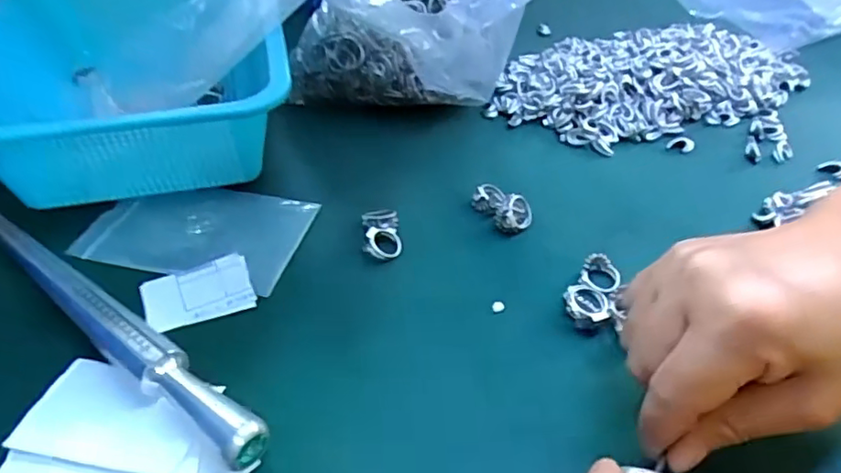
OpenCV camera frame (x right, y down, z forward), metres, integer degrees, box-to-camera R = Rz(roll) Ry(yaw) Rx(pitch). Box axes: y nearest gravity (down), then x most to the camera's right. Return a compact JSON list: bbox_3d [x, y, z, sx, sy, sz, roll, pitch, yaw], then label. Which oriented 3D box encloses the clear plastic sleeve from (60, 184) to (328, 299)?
[{"bbox_3d":[-0.132,-0.006,0.356,0.121,0.005,0.078,11,46,10],"label":"clear plastic sleeve"}]

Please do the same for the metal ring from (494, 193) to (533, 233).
[{"bbox_3d":[0.058,-0.014,0.362,0.022,0.022,0.018,8,45,8],"label":"metal ring"}]

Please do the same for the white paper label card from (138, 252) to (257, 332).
[{"bbox_3d":[-0.119,0.029,0.317,0.054,0.004,0.038,-17,51,-17],"label":"white paper label card"}]

